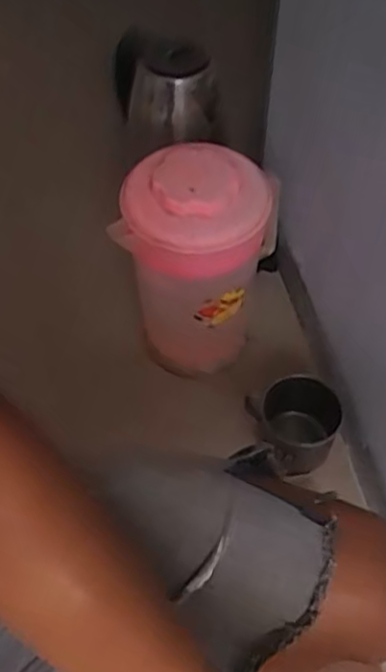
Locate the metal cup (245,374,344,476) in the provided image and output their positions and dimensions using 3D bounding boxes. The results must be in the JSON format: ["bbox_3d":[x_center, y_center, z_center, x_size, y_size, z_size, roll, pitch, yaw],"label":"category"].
[{"bbox_3d":[0.113,0.099,0.789,0.107,0.088,0.089,20,55,14],"label":"metal cup"}]

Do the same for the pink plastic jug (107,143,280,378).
[{"bbox_3d":[0.002,-0.072,0.796,0.150,0.270,0.140,19,55,14],"label":"pink plastic jug"}]

